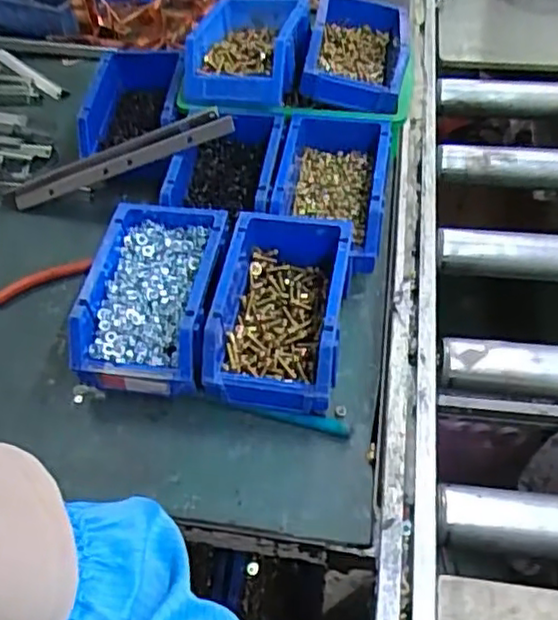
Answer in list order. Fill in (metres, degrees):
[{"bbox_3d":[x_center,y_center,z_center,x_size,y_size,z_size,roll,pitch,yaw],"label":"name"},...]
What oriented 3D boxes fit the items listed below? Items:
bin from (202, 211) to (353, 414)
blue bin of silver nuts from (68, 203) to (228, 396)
[{"bbox_3d":[0.002,-0.003,0.547,0.103,0.062,0.164,5,51,9],"label":"bin"},{"bbox_3d":[-0.107,-0.009,0.563,0.106,0.069,0.167,4,51,8],"label":"blue bin of silver nuts"}]

